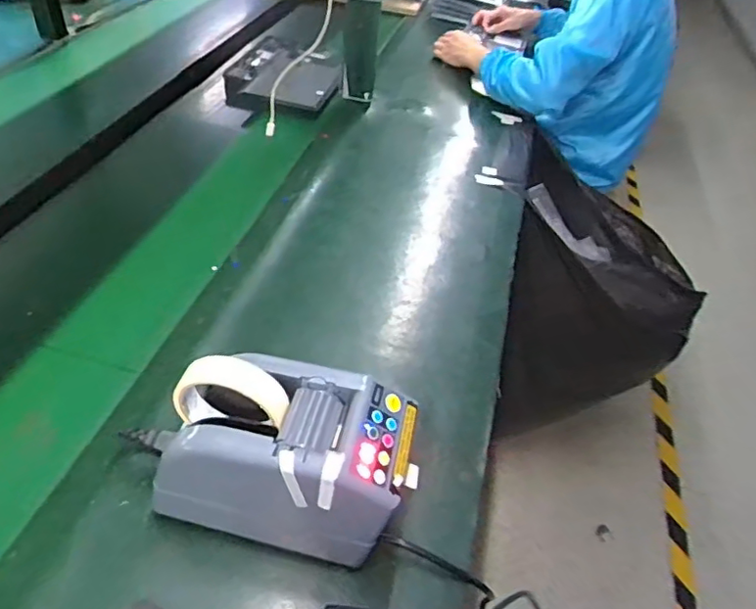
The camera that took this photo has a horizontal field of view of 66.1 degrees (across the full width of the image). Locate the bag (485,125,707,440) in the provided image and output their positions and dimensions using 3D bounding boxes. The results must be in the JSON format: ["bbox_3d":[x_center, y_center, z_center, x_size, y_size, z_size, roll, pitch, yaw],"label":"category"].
[{"bbox_3d":[0.429,-0.057,1.348,0.462,0.621,0.451,5,44,-2],"label":"bag"}]

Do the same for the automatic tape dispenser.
[{"bbox_3d":[-0.078,0.124,0.506,0.218,0.147,0.115,12,44,5],"label":"automatic tape dispenser"}]

